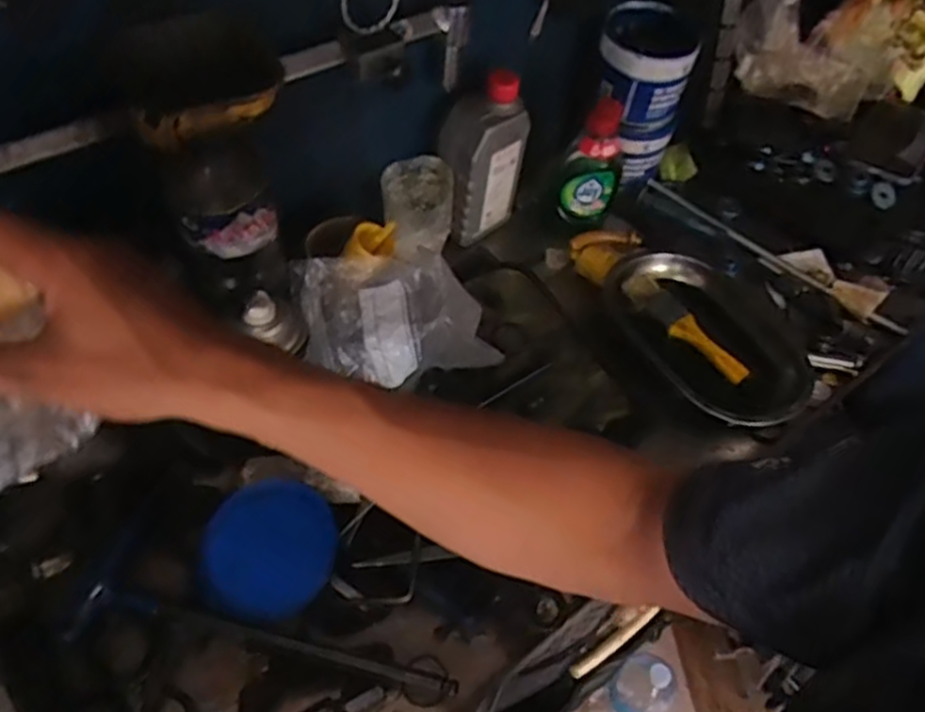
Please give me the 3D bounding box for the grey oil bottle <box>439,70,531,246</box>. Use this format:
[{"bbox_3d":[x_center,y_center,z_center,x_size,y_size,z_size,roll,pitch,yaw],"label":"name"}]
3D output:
[{"bbox_3d":[0.022,-0.199,0.757,0.086,0.166,0.051,-33,63,-25],"label":"grey oil bottle"}]

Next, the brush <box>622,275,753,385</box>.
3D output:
[{"bbox_3d":[0.220,-0.030,0.738,0.040,0.021,0.148,-36,64,-26],"label":"brush"}]

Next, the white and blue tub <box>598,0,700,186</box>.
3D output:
[{"bbox_3d":[0.194,-0.286,0.828,0.099,0.163,0.106,19,55,9],"label":"white and blue tub"}]

